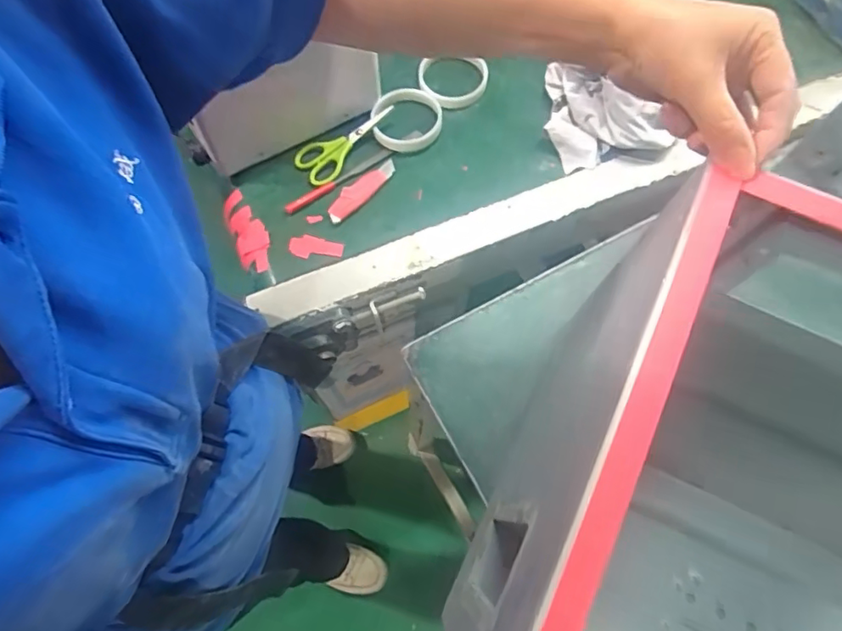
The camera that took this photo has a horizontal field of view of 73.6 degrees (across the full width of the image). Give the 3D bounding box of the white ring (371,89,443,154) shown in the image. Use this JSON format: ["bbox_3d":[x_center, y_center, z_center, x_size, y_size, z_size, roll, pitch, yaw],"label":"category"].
[{"bbox_3d":[-0.016,-0.232,0.661,0.080,0.020,0.080,0,70,0],"label":"white ring"}]

